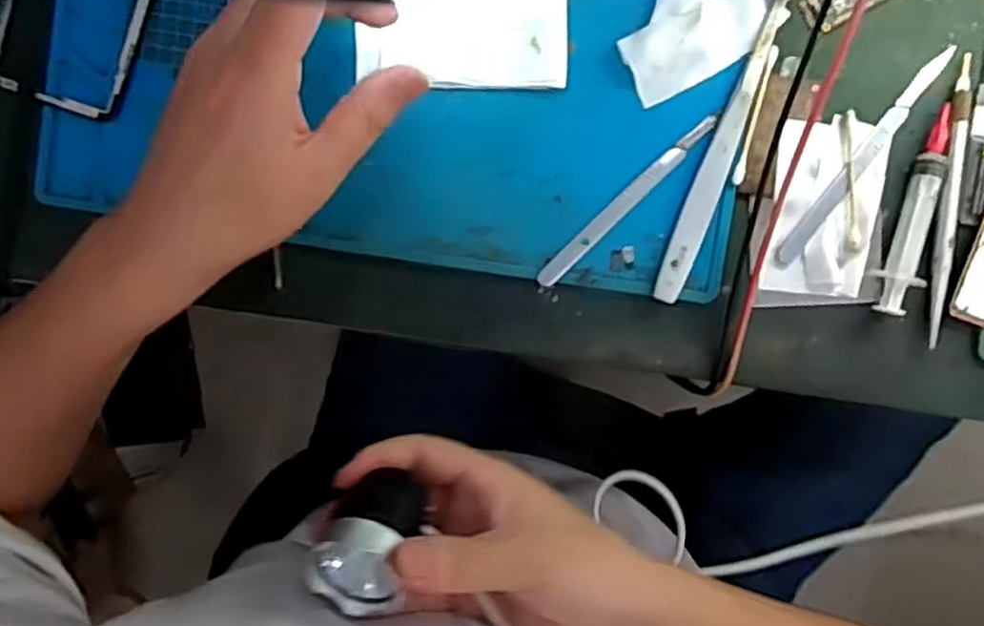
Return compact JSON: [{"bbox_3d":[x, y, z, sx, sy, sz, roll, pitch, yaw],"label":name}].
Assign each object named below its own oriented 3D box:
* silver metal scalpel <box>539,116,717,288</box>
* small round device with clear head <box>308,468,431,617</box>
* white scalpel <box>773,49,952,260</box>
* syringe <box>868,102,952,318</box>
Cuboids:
[{"bbox_3d":[0.069,-0.056,0.364,0.118,0.006,0.010,-43,94,5],"label":"silver metal scalpel"},{"bbox_3d":[-0.052,0.097,0.301,0.037,0.032,0.052,22,96,-2],"label":"small round device with clear head"},{"bbox_3d":[0.190,-0.080,0.362,0.010,0.004,0.134,38,95,-3],"label":"white scalpel"},{"bbox_3d":[0.214,-0.052,0.360,0.021,0.010,0.105,12,96,-1],"label":"syringe"}]

